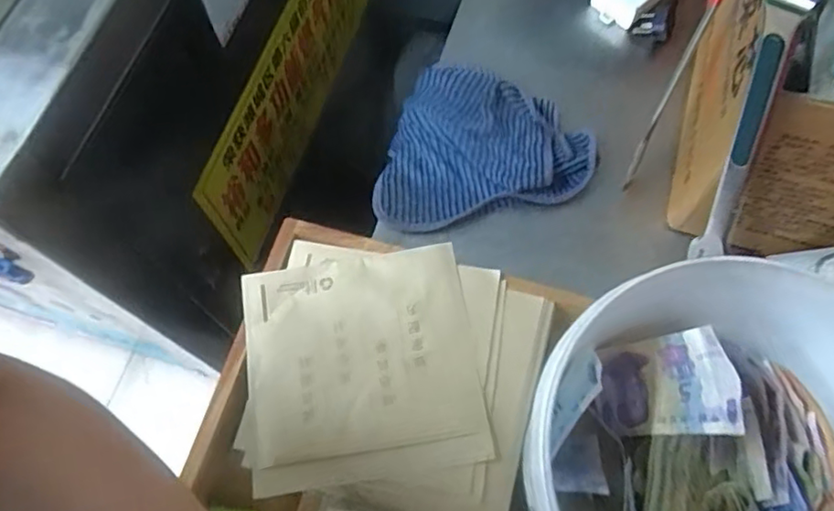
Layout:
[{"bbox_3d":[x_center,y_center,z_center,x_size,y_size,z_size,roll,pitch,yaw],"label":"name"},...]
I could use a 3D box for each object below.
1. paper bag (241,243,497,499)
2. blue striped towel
[{"bbox_3d":[-0.042,0.080,0.464,0.168,0.009,0.166,-9,67,-2],"label":"paper bag"},{"bbox_3d":[0.053,-0.116,0.598,0.205,0.030,0.166,-13,67,-4],"label":"blue striped towel"}]

